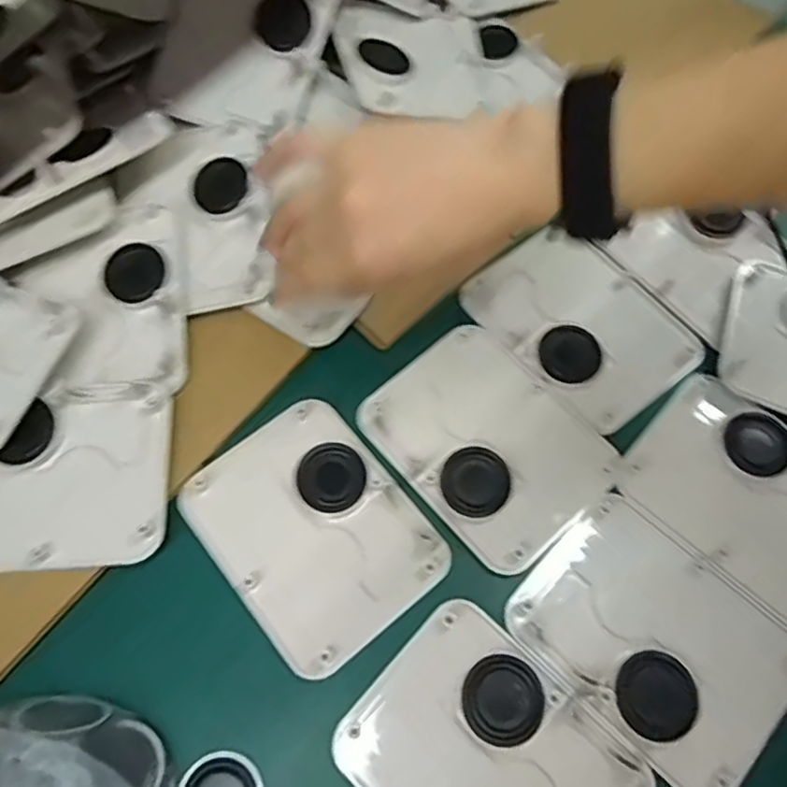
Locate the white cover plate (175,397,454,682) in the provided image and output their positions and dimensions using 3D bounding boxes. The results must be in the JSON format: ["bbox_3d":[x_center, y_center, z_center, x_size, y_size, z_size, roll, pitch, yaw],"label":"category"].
[{"bbox_3d":[-0.042,0.070,0.347,0.098,0.005,0.124,-37,72,-16],"label":"white cover plate"}]

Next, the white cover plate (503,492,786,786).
[{"bbox_3d":[0.130,0.119,0.325,0.125,0.011,0.096,41,71,15],"label":"white cover plate"}]

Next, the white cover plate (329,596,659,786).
[{"bbox_3d":[0.046,0.170,0.303,0.125,0.006,0.096,41,71,15],"label":"white cover plate"}]

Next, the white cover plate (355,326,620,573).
[{"bbox_3d":[0.052,0.025,0.366,0.097,0.005,0.126,-39,73,-17],"label":"white cover plate"}]

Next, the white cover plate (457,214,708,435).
[{"bbox_3d":[0.115,-0.044,0.402,0.096,0.010,0.126,-38,72,-16],"label":"white cover plate"}]

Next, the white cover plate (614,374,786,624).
[{"bbox_3d":[0.196,0.053,0.355,0.127,0.009,0.094,41,71,15],"label":"white cover plate"}]

